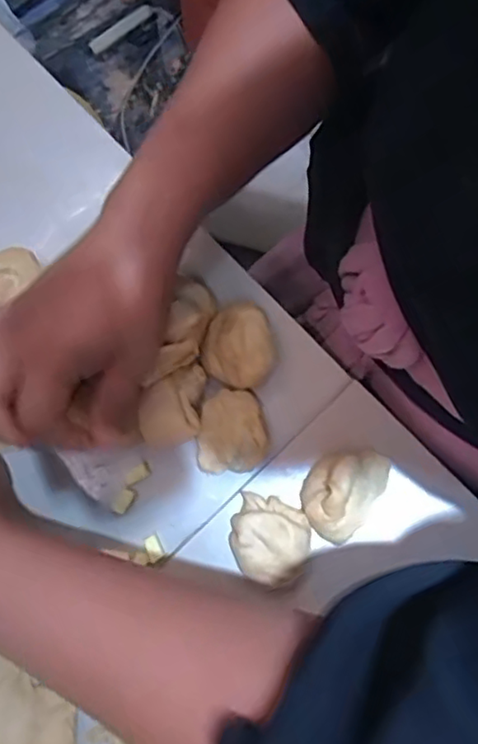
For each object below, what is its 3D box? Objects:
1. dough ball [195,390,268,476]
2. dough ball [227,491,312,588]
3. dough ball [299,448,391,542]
[{"bbox_3d":[-0.005,0.037,0.396,0.043,0.030,0.051,-5,78,-1],"label":"dough ball"},{"bbox_3d":[0.018,0.103,0.384,0.047,0.028,0.047,0,78,0],"label":"dough ball"},{"bbox_3d":[0.064,0.072,0.386,0.041,0.029,0.061,38,81,8],"label":"dough ball"}]

